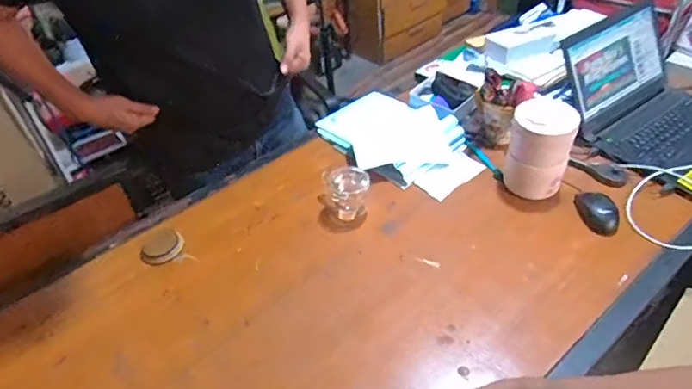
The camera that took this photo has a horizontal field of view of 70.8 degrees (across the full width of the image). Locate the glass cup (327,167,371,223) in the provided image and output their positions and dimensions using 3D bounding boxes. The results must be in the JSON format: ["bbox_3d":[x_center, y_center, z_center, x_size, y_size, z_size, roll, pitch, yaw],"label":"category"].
[{"bbox_3d":[0.005,-0.001,0.969,0.082,0.076,0.081,-2,43,2],"label":"glass cup"}]

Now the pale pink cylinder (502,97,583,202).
[{"bbox_3d":[0.375,-0.085,0.949,0.115,0.166,0.110,17,47,21],"label":"pale pink cylinder"}]

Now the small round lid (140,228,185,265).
[{"bbox_3d":[-0.359,0.102,0.950,0.082,0.008,0.077,-2,43,2],"label":"small round lid"}]

